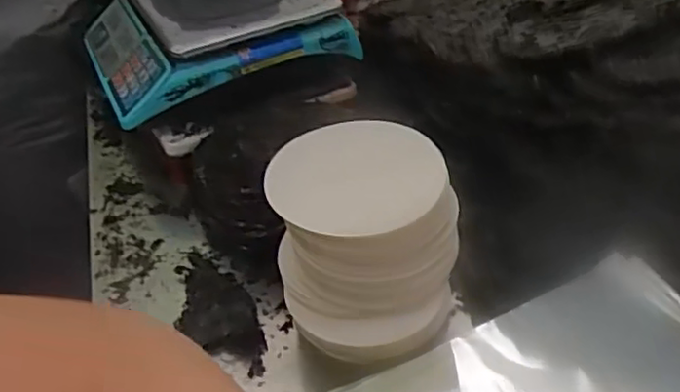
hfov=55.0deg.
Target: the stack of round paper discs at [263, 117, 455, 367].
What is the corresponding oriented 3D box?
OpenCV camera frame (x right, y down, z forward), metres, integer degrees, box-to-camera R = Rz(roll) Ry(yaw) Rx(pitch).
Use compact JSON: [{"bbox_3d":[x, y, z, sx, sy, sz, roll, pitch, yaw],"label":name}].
[{"bbox_3d":[0.026,0.049,0.596,0.155,0.182,0.153,-10,38,-3],"label":"stack of round paper discs"}]

